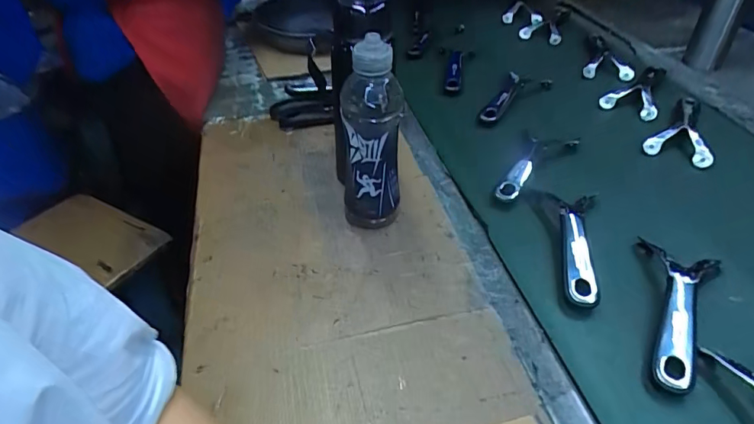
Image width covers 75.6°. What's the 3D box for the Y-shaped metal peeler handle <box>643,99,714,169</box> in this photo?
[{"bbox_3d":[0.483,-0.135,0.754,0.088,0.021,0.197,23,45,27],"label":"Y-shaped metal peeler handle"}]

